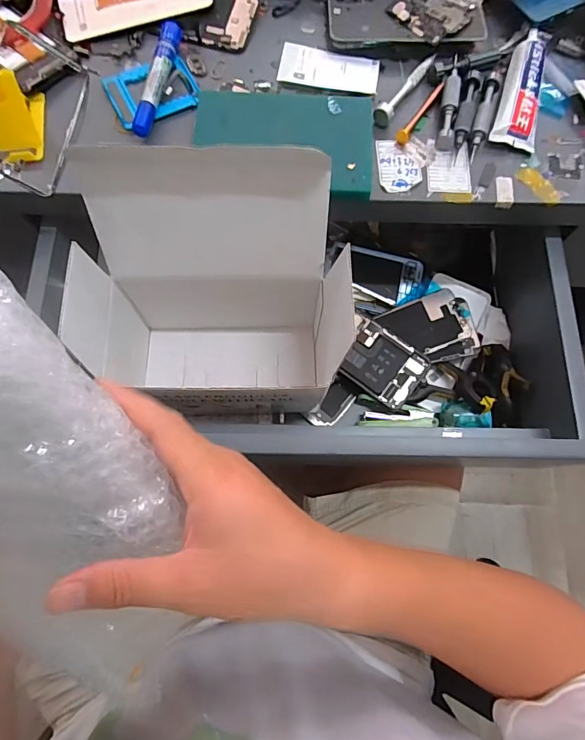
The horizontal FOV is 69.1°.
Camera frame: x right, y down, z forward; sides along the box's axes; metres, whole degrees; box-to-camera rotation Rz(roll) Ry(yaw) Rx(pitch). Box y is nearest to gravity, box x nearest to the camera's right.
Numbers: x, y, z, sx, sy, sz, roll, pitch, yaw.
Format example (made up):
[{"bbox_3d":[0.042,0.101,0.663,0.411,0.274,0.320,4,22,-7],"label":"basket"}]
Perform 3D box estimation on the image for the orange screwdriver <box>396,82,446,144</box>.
[{"bbox_3d":[0.126,-0.251,0.415,0.010,0.011,0.080,33,75,9],"label":"orange screwdriver"}]

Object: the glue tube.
[{"bbox_3d":[0.229,-0.276,0.415,0.042,0.028,0.133,18,74,5],"label":"glue tube"}]

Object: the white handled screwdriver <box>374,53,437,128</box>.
[{"bbox_3d":[0.111,-0.280,0.422,0.018,0.016,0.100,32,75,9],"label":"white handled screwdriver"}]

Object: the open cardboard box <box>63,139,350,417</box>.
[{"bbox_3d":[-0.073,-0.056,0.389,0.201,0.227,0.150,0,73,-1],"label":"open cardboard box"}]

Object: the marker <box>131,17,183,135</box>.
[{"bbox_3d":[-0.129,-0.284,0.411,0.019,0.015,0.131,10,73,2],"label":"marker"}]

